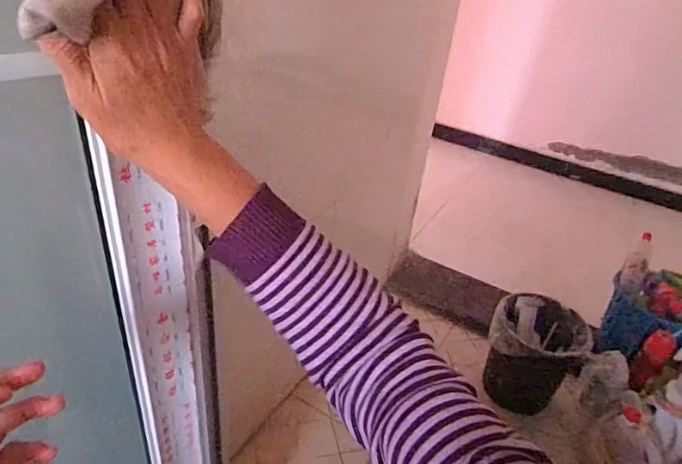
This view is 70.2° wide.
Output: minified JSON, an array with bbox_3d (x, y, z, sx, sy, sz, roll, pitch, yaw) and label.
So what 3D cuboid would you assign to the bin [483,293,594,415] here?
[{"bbox_3d":[0.510,0.341,1.355,0.227,0.266,0.226,-11,37,-26],"label":"bin"}]

